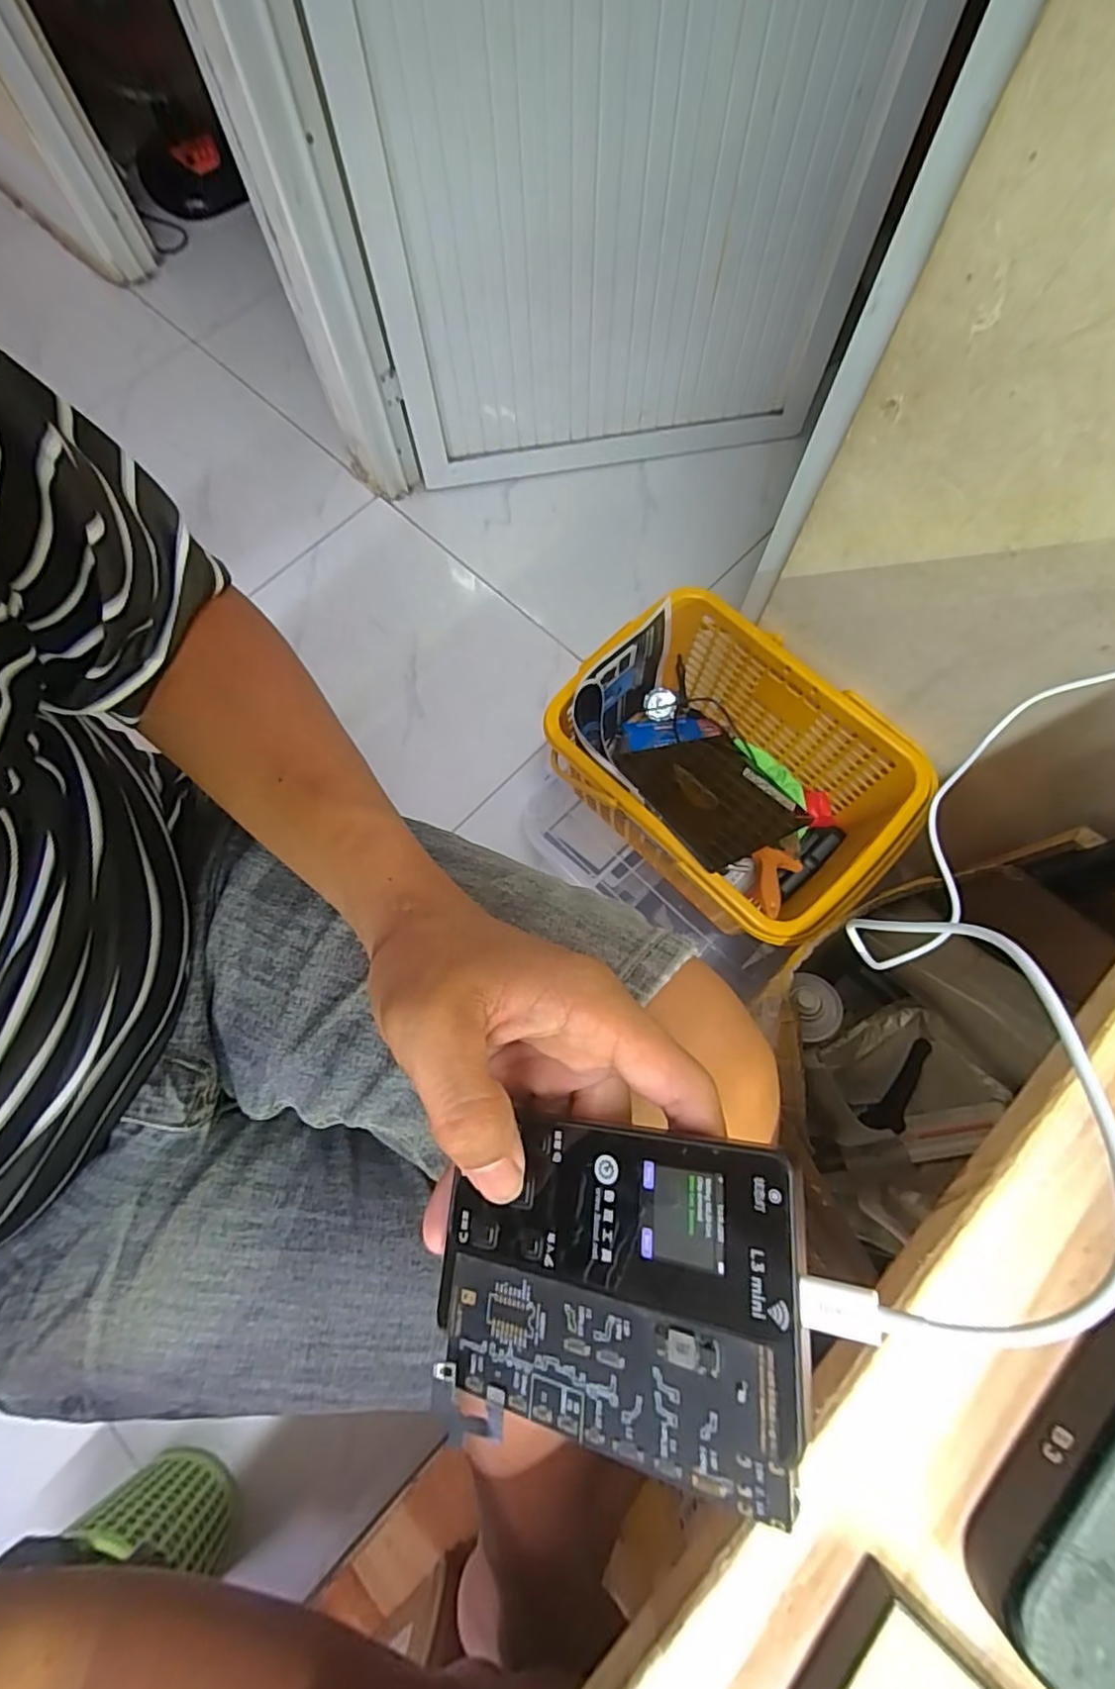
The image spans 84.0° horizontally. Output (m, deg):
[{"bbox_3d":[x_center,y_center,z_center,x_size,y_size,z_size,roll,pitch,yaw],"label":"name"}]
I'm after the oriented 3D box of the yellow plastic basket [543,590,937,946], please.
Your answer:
[{"bbox_3d":[0.182,-0.072,0.736,0.341,0.223,0.256,42,78,12],"label":"yellow plastic basket"}]

